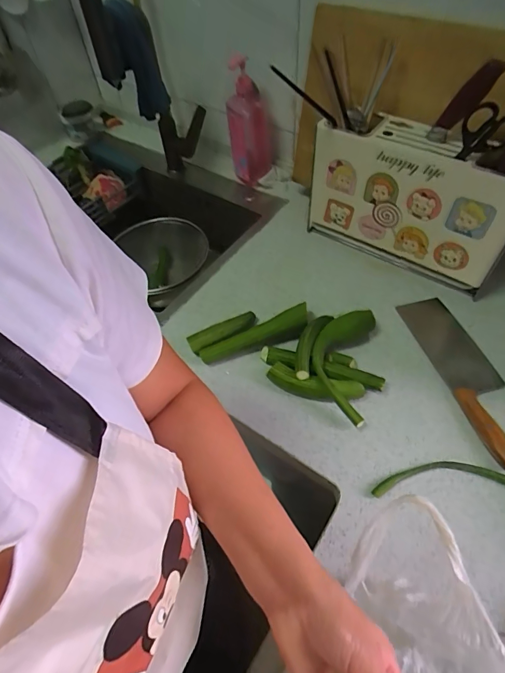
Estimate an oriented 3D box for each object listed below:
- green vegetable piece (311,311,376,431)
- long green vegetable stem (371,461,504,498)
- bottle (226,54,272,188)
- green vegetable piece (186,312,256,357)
[{"bbox_3d":[0.144,0.040,0.645,0.094,0.040,0.206,12,56,12],"label":"green vegetable piece"},{"bbox_3d":[0.269,0.194,0.543,0.206,0.011,0.045,-2,54,2],"label":"long green vegetable stem"},{"bbox_3d":[-0.007,-0.464,0.881,0.094,0.258,0.060,-1,55,3],"label":"bottle"},{"bbox_3d":[-0.051,-0.007,0.693,0.126,0.026,0.037,-26,57,-14],"label":"green vegetable piece"}]

